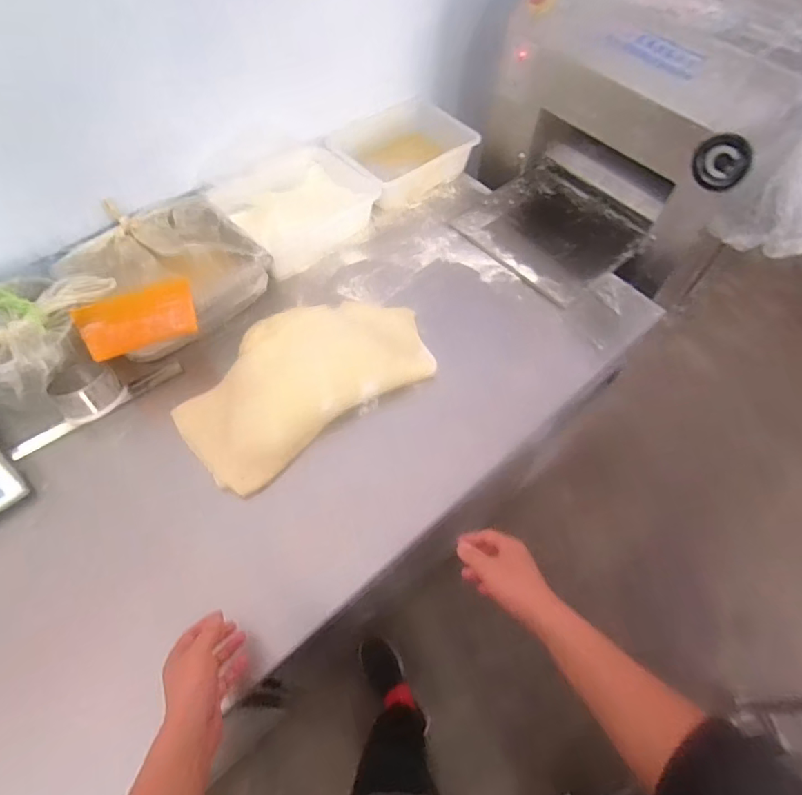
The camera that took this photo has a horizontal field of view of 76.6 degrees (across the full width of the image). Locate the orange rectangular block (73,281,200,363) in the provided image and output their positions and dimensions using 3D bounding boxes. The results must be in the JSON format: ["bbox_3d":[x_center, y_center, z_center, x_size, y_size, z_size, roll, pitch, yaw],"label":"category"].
[{"bbox_3d":[-0.471,-0.146,0.924,0.215,0.026,0.106,-32,92,-45],"label":"orange rectangular block"}]

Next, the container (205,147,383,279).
[{"bbox_3d":[-0.223,-0.440,1.139,0.323,0.103,0.236,-40,69,-22],"label":"container"}]

